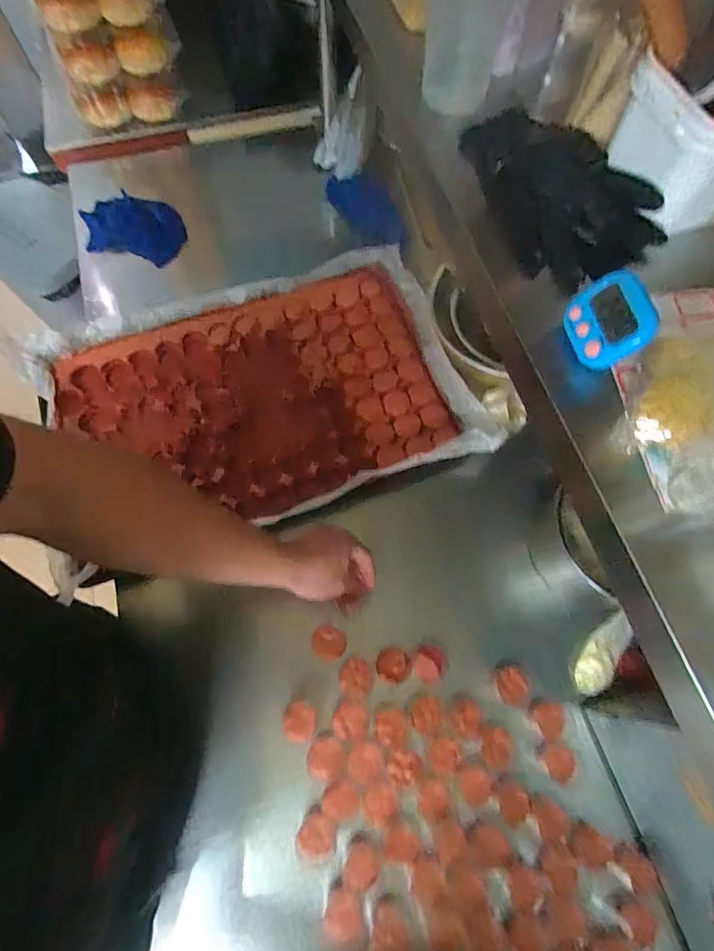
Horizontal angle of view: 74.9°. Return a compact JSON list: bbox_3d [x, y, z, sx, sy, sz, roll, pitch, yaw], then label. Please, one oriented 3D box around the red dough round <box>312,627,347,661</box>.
[{"bbox_3d":[-0.036,0.216,0.599,0.044,0.011,0.039,15,70,5],"label":"red dough round"}]

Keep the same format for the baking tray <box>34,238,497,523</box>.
[{"bbox_3d":[-0.149,-0.120,0.732,0.612,0.060,0.407,-19,71,-7],"label":"baking tray"}]

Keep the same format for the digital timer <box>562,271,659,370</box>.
[{"bbox_3d":[0.207,-0.128,0.385,0.014,0.063,0.069,1,67,-43],"label":"digital timer"}]

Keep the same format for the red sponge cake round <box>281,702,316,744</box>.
[{"bbox_3d":[-0.069,0.302,0.573,0.040,0.023,0.043,0,69,0],"label":"red sponge cake round"}]

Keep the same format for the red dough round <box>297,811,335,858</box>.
[{"bbox_3d":[-0.045,0.407,0.524,0.038,0.005,0.043,37,74,13],"label":"red dough round"}]

